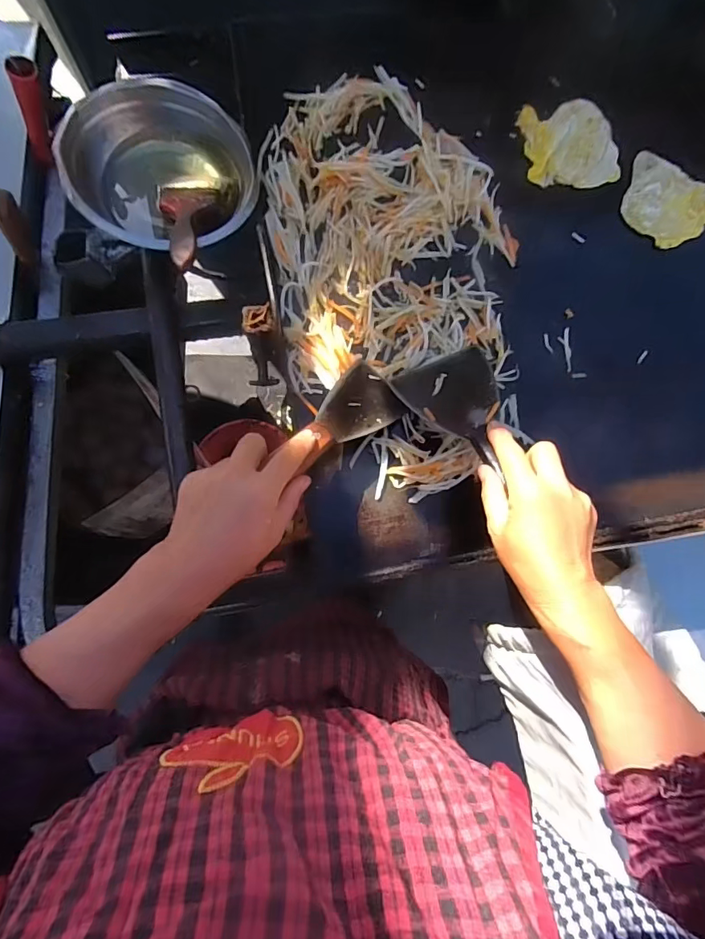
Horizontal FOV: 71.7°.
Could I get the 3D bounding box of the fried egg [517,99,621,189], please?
[{"bbox_3d":[0.246,-0.366,0.551,0.108,0.010,0.097,-9,83,-5],"label":"fried egg"}]

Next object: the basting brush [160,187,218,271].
[{"bbox_3d":[-0.161,-0.239,0.472,0.051,0.010,0.155,-9,53,-5],"label":"basting brush"}]

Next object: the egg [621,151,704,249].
[{"bbox_3d":[0.359,-0.302,0.551,0.104,0.014,0.106,1,82,-4],"label":"egg"}]

